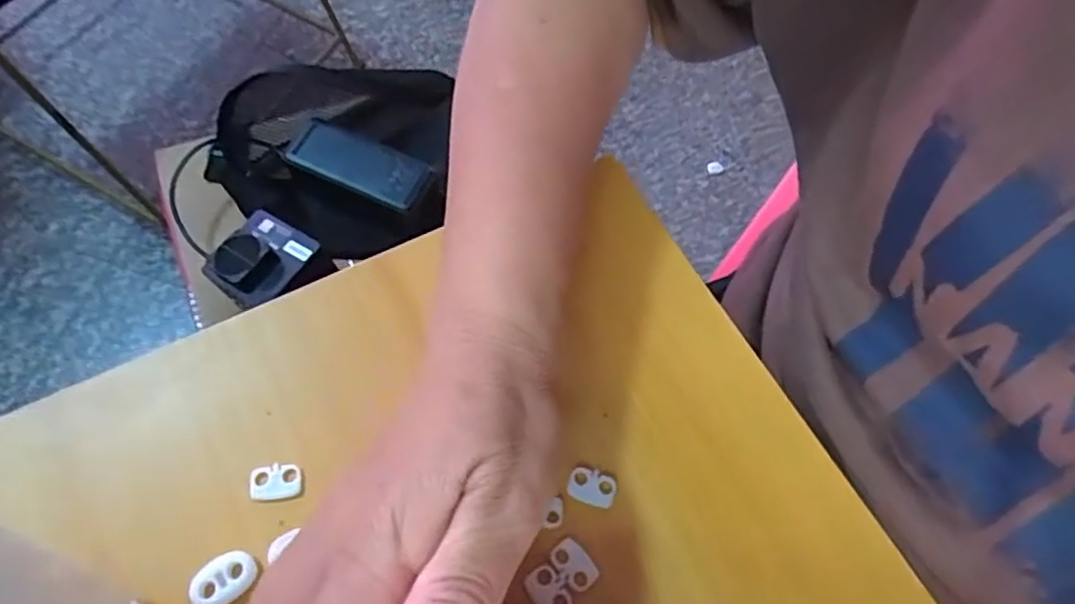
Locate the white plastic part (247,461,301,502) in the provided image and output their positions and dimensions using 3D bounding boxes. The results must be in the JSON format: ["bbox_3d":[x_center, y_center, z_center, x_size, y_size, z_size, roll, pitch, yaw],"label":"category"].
[{"bbox_3d":[-0.098,0.067,0.253,0.019,0.004,0.013,-5,65,-6],"label":"white plastic part"}]

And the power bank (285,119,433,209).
[{"bbox_3d":[-0.159,-0.125,0.607,0.124,0.016,0.053,23,65,7],"label":"power bank"}]

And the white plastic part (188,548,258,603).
[{"bbox_3d":[-0.110,0.097,0.237,0.022,0.007,0.015,-28,70,-16],"label":"white plastic part"}]

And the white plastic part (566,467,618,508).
[{"bbox_3d":[0.021,0.071,0.260,0.018,0.004,0.013,15,65,3],"label":"white plastic part"}]

